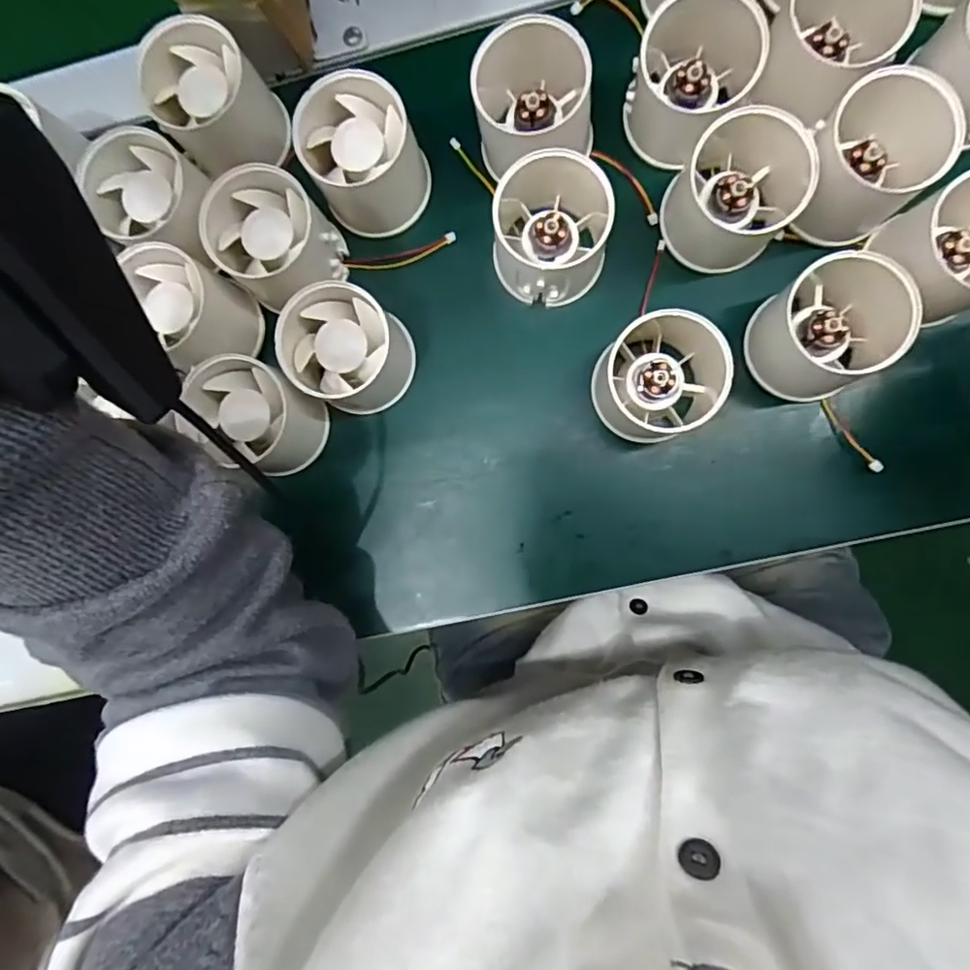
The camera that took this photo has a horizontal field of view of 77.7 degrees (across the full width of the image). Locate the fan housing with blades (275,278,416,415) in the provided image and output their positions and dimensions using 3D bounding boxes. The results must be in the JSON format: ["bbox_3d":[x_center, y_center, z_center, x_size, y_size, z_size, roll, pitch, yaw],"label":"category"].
[{"bbox_3d":[-0.065,-0.065,0.288,0.049,0.051,0.051,0,89,5],"label":"fan housing with blades"}]

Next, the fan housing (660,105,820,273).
[{"bbox_3d":[0.115,-0.135,0.273,0.056,0.054,0.056,0,89,5],"label":"fan housing"}]

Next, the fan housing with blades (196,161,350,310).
[{"bbox_3d":[-0.102,-0.119,0.291,0.049,0.042,0.054,-39,86,4],"label":"fan housing with blades"}]

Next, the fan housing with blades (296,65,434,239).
[{"bbox_3d":[-0.057,-0.156,0.290,0.053,0.051,0.055,-23,87,5],"label":"fan housing with blades"}]

